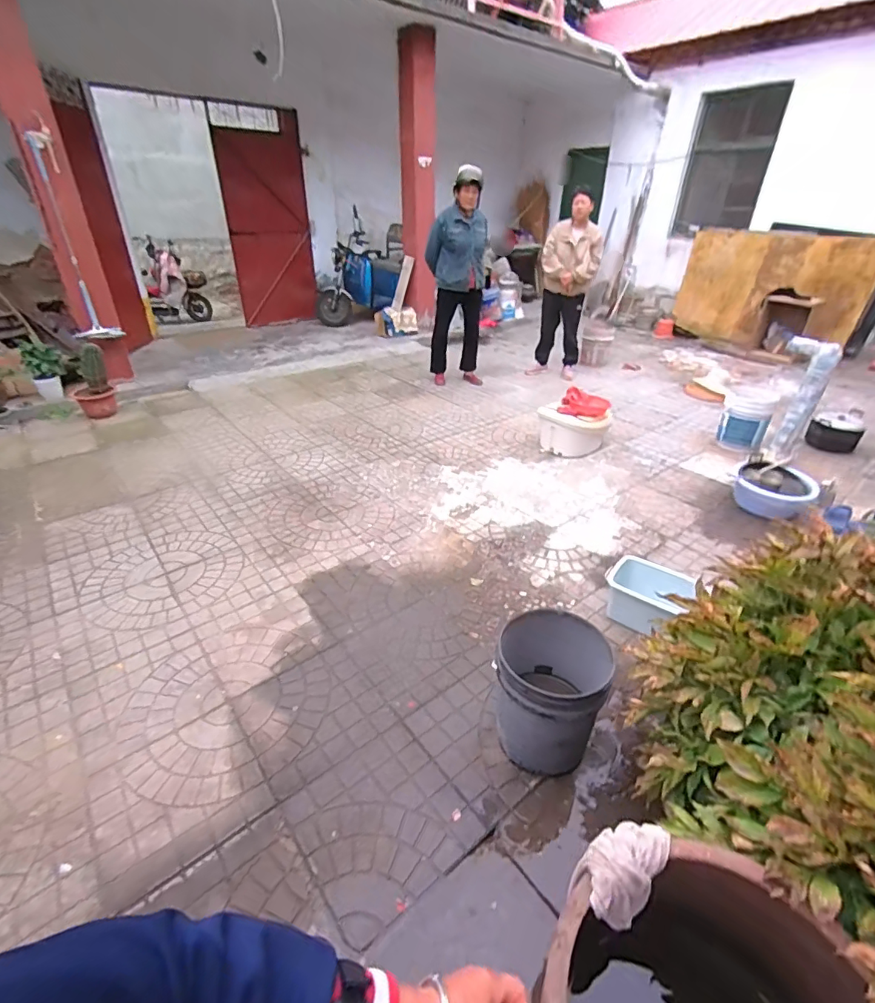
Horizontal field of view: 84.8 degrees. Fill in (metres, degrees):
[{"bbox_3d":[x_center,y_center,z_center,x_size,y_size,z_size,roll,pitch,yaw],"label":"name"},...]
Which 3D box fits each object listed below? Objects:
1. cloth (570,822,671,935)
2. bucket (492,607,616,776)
[{"bbox_3d":[0.315,0.646,0.827,0.107,0.118,0.166,28,41,36],"label":"cloth"},{"bbox_3d":[0.298,0.521,1.317,0.280,0.348,0.277,1,32,0],"label":"bucket"}]

